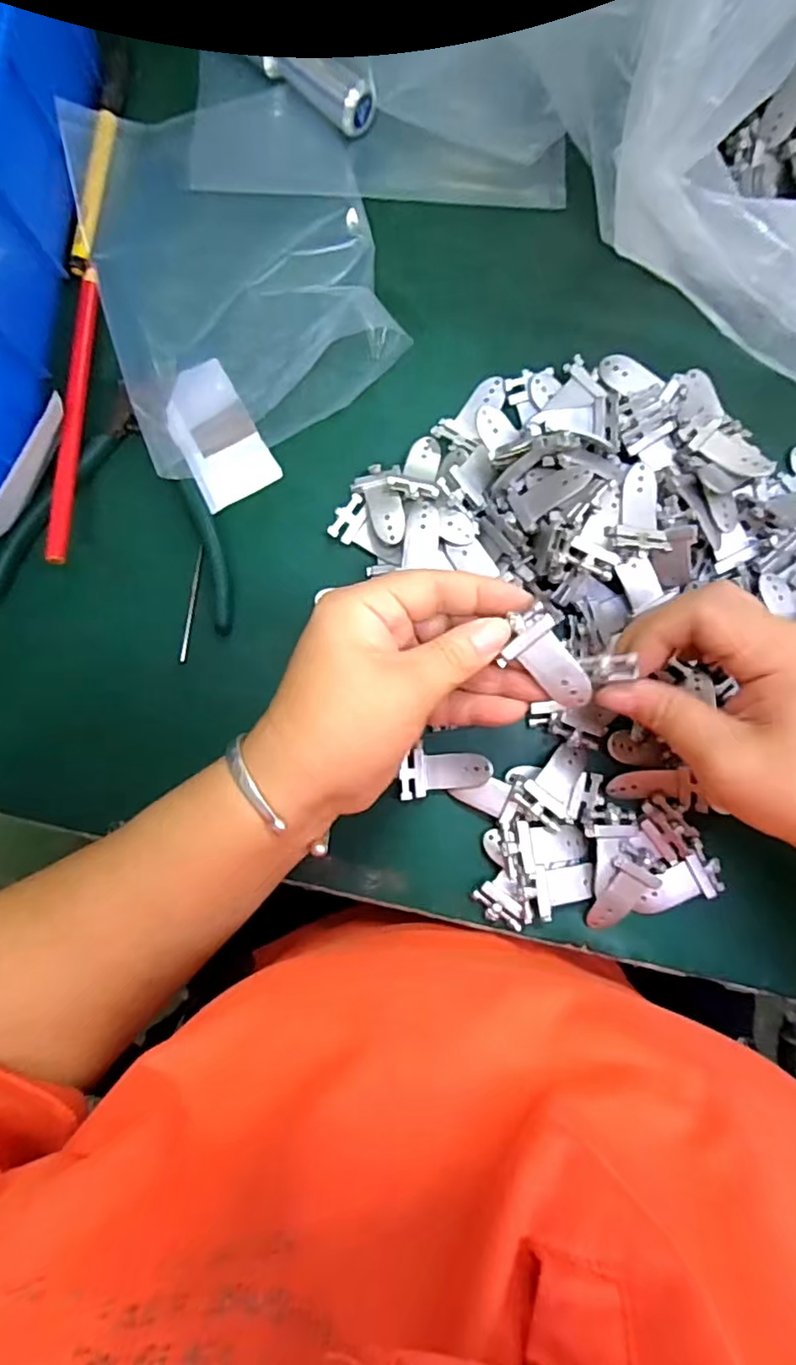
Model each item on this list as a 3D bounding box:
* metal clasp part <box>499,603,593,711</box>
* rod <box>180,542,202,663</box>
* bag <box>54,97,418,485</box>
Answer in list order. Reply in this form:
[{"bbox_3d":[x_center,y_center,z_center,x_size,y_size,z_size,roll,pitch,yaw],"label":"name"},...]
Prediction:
[{"bbox_3d":[0.059,-0.007,0.251,0.025,0.006,0.044,-37,93,-1],"label":"metal clasp part"},{"bbox_3d":[-0.106,-0.040,0.319,0.004,0.004,0.059,9,87,1],"label":"rod"},{"bbox_3d":[-0.083,-0.217,0.322,0.140,0.018,0.186,-18,87,0],"label":"bag"}]

